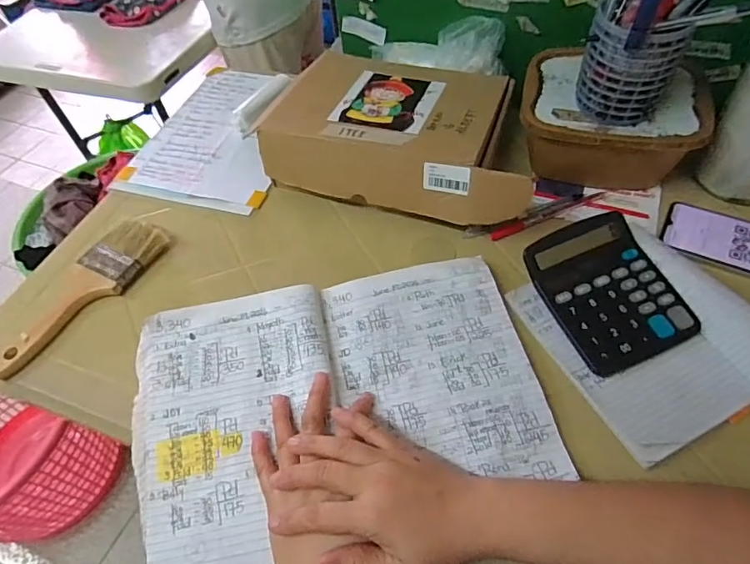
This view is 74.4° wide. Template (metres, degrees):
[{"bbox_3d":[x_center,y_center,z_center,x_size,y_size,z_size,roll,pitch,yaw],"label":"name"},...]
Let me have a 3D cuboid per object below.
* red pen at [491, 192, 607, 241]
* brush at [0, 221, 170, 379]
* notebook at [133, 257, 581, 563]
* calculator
[{"bbox_3d":[0.204,-0.079,0.577,0.151,0.006,0.012,-21,56,-10],"label":"red pen"},{"bbox_3d":[-0.325,0.015,0.548,0.067,0.023,0.213,21,59,18],"label":"brush"},{"bbox_3d":[-0.038,0.106,0.460,0.367,0.018,0.236,-12,59,-2],"label":"notebook"},{"bbox_3d":[0.229,0.005,0.480,0.114,0.037,0.139,-21,56,-10],"label":"calculator"}]

